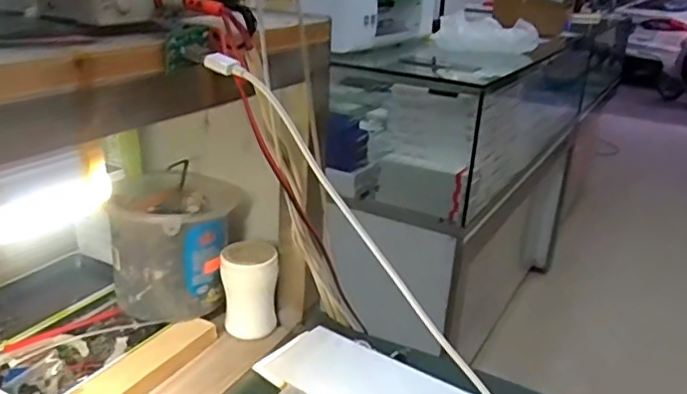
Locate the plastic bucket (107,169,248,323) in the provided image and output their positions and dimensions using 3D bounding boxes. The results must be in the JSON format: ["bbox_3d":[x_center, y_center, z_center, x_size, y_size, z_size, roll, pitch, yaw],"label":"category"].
[{"bbox_3d":[-0.165,0.052,0.615,0.112,0.120,0.114,2,27,-1],"label":"plastic bucket"}]

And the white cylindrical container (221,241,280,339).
[{"bbox_3d":[-0.091,0.091,0.594,0.052,0.080,0.049,3,22,-1],"label":"white cylindrical container"}]

